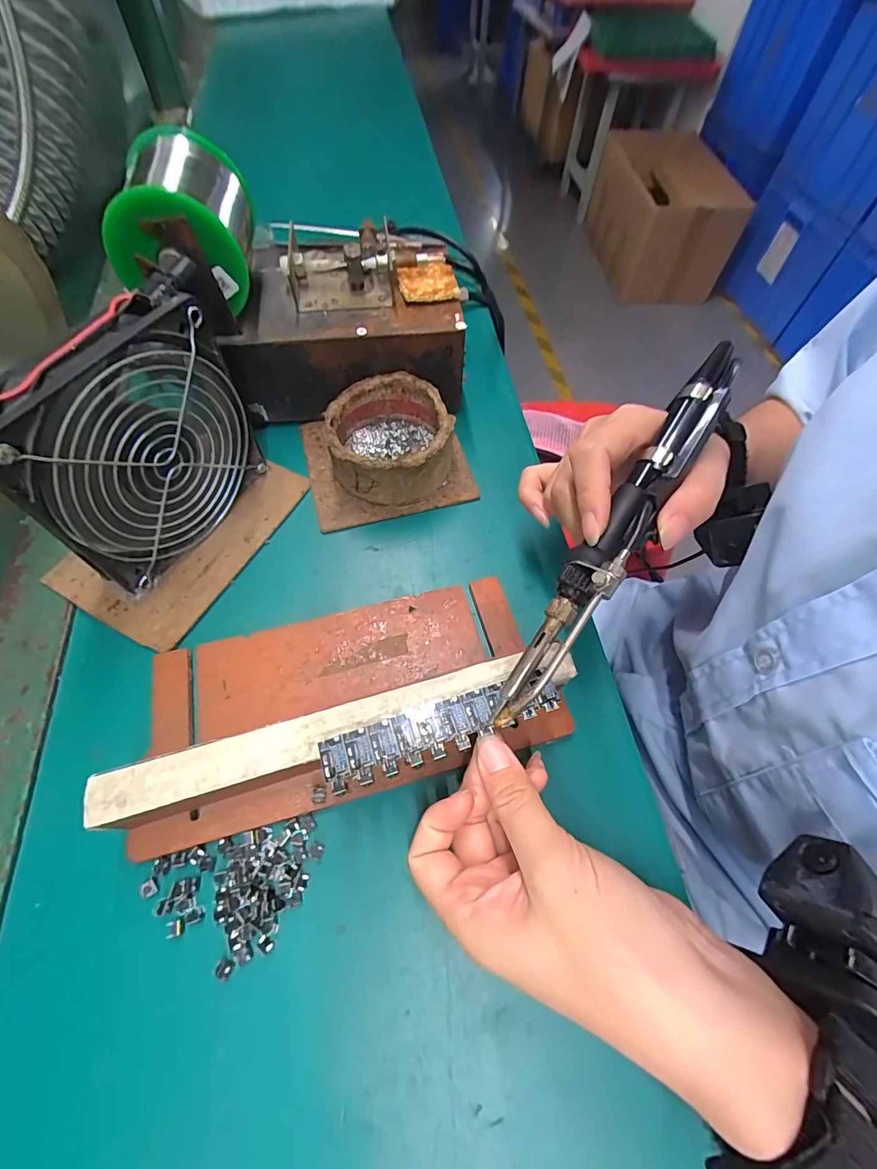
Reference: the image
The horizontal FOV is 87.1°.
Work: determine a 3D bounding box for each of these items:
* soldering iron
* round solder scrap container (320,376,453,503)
[{"bbox_3d":[0.083,-0.028,0.206,0.022,0.020,0.204,32,83,15],"label":"soldering iron"},{"bbox_3d":[-0.033,-0.097,0.313,0.079,0.043,0.081,0,62,0],"label":"round solder scrap container"}]

